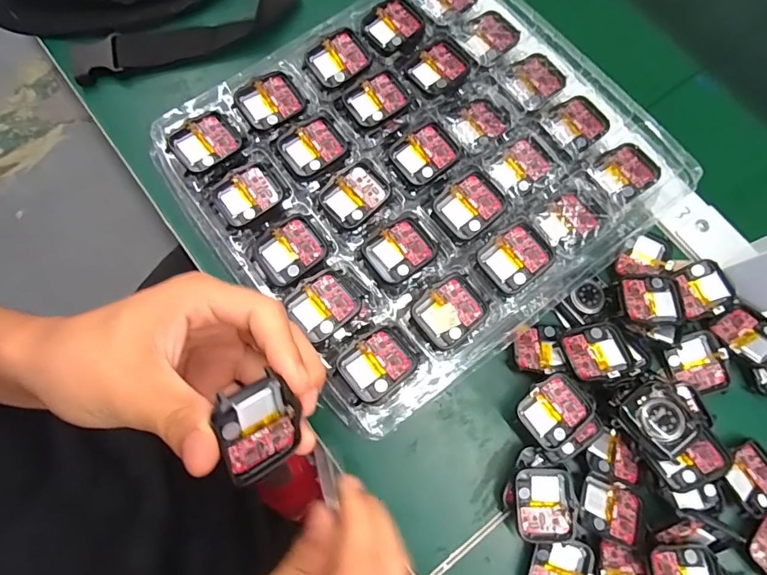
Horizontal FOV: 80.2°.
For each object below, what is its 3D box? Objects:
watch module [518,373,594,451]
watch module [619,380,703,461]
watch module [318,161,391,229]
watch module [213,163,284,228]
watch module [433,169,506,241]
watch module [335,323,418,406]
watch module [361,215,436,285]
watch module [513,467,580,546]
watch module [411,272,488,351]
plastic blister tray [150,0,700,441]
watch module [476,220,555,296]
[{"bbox_3d":[0.110,0.079,0.293,0.042,0.005,0.037,-39,80,-4],"label":"watch module"},{"bbox_3d":[0.175,0.082,0.285,0.036,0.009,0.040,-33,67,-1],"label":"watch module"},{"bbox_3d":[-0.018,-0.063,0.309,0.044,0.005,0.035,-40,79,-10],"label":"watch module"},{"bbox_3d":[-0.092,-0.062,0.313,0.043,0.005,0.035,-36,78,-9],"label":"watch module"},{"bbox_3d":[0.059,-0.056,0.308,0.042,0.009,0.036,-36,78,-10],"label":"watch module"},{"bbox_3d":[-0.005,0.049,0.280,0.047,0.009,0.038,-30,78,-8],"label":"watch module"},{"bbox_3d":[0.012,-0.025,0.300,0.044,0.006,0.036,-35,78,-9],"label":"watch module"},{"bbox_3d":[0.102,0.139,0.292,0.038,0.016,0.043,-2,76,0],"label":"watch module"},{"bbox_3d":[0.043,0.015,0.293,0.044,0.005,0.038,-35,78,-9],"label":"watch module"},{"bbox_3d":[0.027,-0.085,0.334,0.290,0.049,0.263,-35,79,-8],"label":"plastic blister tray"},{"bbox_3d":[0.087,-0.019,0.298,0.041,0.010,0.037,-34,78,-9],"label":"watch module"}]

